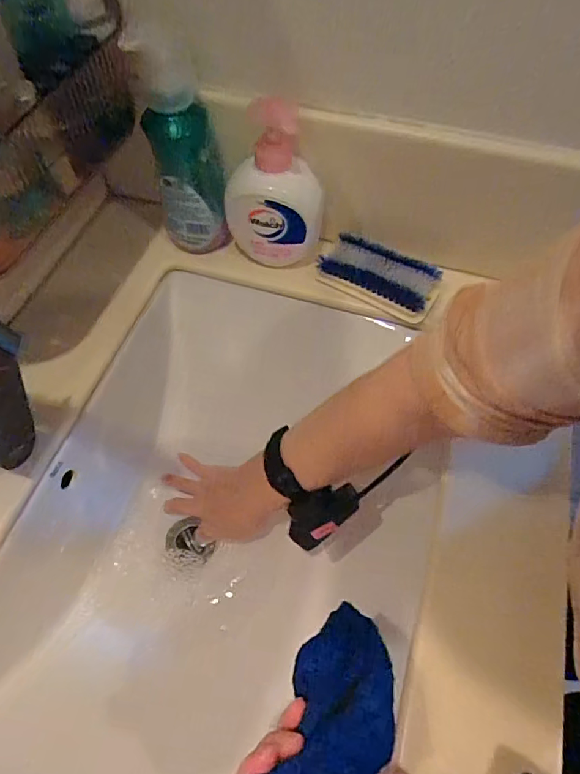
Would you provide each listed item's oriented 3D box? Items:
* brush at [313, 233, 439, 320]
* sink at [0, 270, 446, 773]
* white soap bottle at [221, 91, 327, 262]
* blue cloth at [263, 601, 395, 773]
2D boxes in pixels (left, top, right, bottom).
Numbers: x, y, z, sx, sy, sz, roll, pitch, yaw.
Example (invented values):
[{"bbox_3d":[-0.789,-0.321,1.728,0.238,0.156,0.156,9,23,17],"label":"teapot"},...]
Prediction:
[{"bbox_3d":[0.101,-0.127,0.541,0.131,0.031,0.063,26,68,15],"label":"brush"},{"bbox_3d":[-0.078,0.144,0.504,0.387,0.212,0.556,12,65,9],"label":"sink"},{"bbox_3d":[-0.015,-0.198,0.512,0.105,0.160,0.065,13,65,10],"label":"white soap bottle"},{"bbox_3d":[0.030,0.200,0.298,0.064,0.014,0.147,22,28,14],"label":"blue cloth"}]

